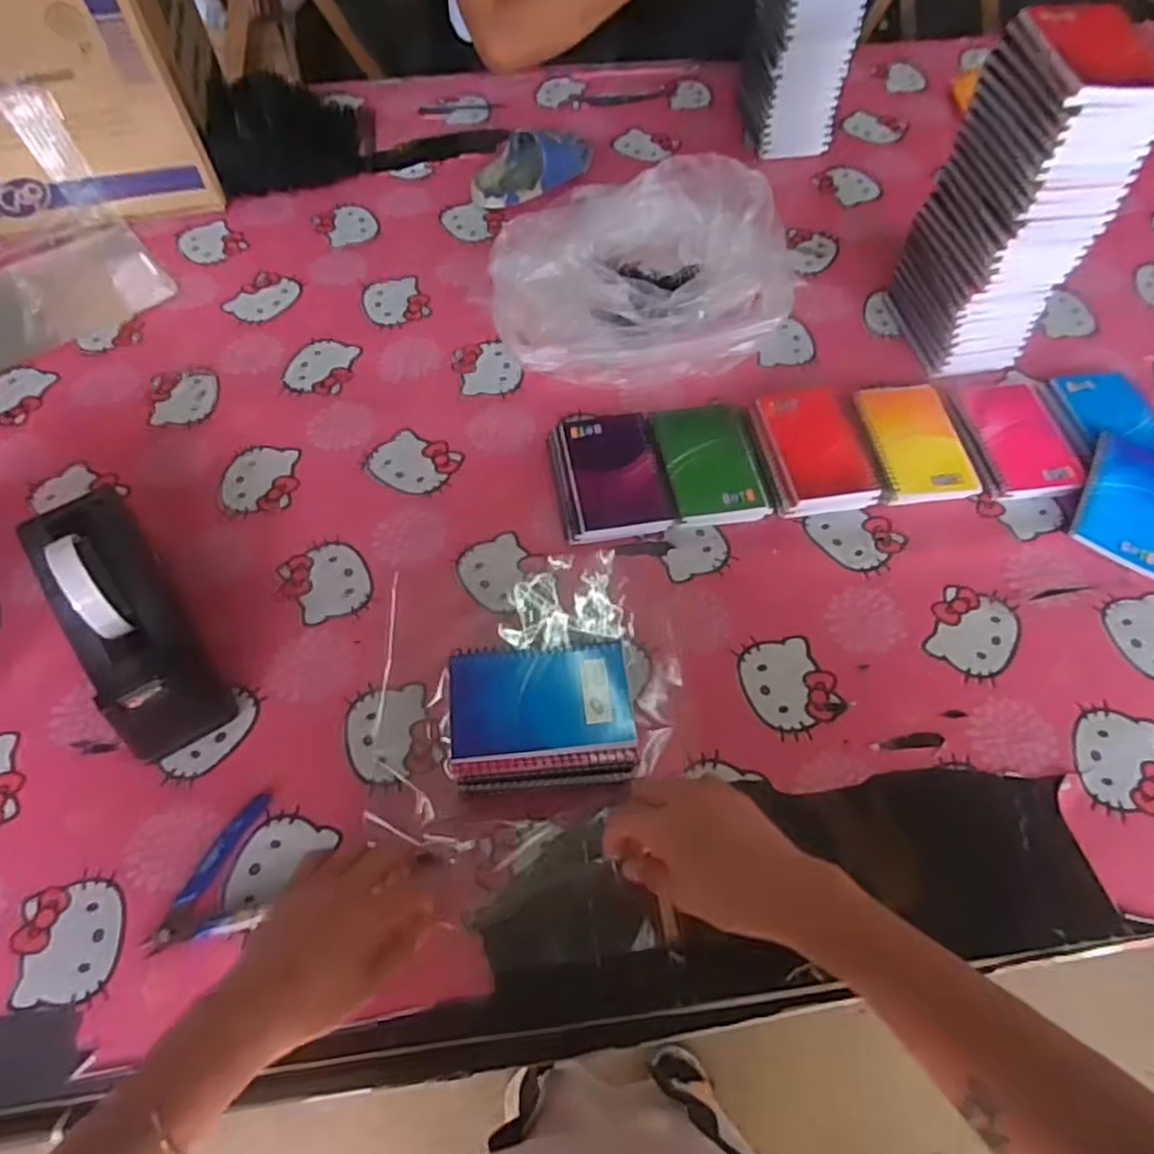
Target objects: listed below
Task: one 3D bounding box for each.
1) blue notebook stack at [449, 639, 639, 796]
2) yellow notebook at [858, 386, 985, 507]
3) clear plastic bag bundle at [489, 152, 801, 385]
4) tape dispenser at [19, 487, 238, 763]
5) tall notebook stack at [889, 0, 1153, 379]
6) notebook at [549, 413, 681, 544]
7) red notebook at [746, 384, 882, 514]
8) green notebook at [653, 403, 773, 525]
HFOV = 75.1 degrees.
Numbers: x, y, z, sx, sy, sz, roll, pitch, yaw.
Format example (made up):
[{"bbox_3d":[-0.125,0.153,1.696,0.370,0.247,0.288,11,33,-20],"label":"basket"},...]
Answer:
[{"bbox_3d":[-0.025,0.107,0.559,0.129,0.061,0.091,-3,58,-1],"label":"blue notebook stack"},{"bbox_3d":[0.323,-0.129,0.707,0.083,0.015,0.128,-3,58,-2],"label":"yellow notebook"},{"bbox_3d":[0.054,-0.324,0.790,0.288,0.098,0.248,-14,59,-8],"label":"clear plastic bag bundle"},{"bbox_3d":[-0.350,0.029,0.578,0.075,0.118,0.214,-31,62,-17],"label":"tape dispenser"},{"bbox_3d":[0.410,-0.342,0.713,0.101,0.287,0.137,-10,58,-5],"label":"tall notebook stack"},{"bbox_3d":[0.029,-0.094,0.696,0.097,0.021,0.127,-9,58,-5],"label":"notebook"},{"bbox_3d":[0.223,-0.120,0.711,0.091,0.029,0.128,-8,58,-5],"label":"red notebook"},{"bbox_3d":[0.126,-0.106,0.705,0.087,0.020,0.124,-10,58,-6],"label":"green notebook"}]

